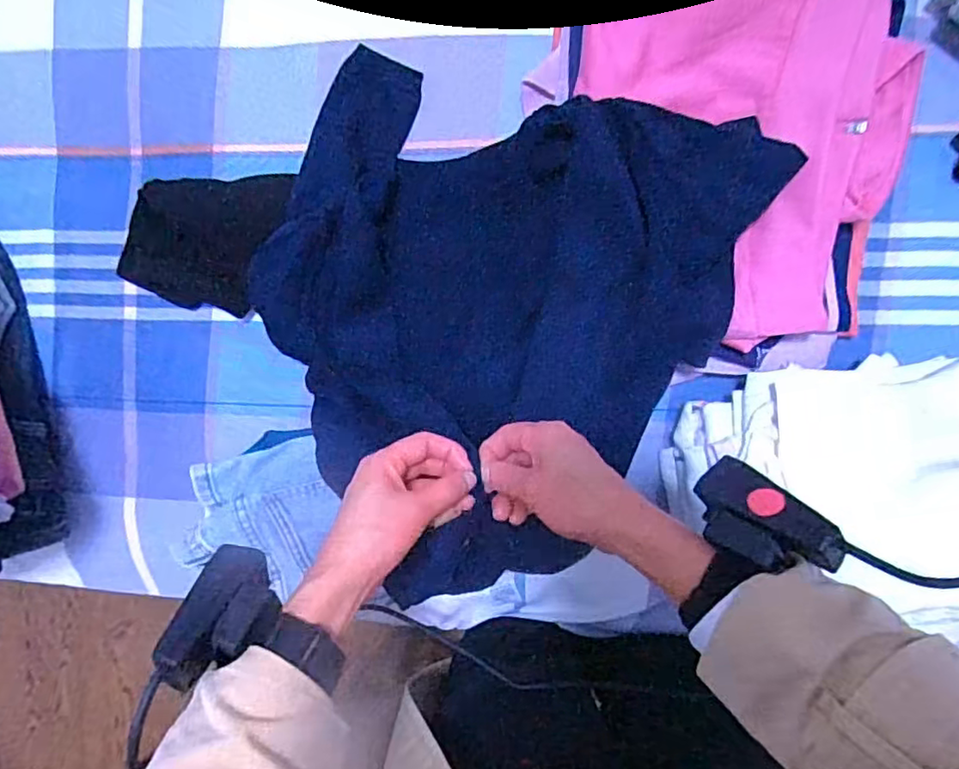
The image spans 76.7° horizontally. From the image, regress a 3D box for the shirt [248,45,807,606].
[{"bbox_3d":[-0.009,-0.047,0.522,0.369,0.079,0.416,21,99,4],"label":"shirt"}]

